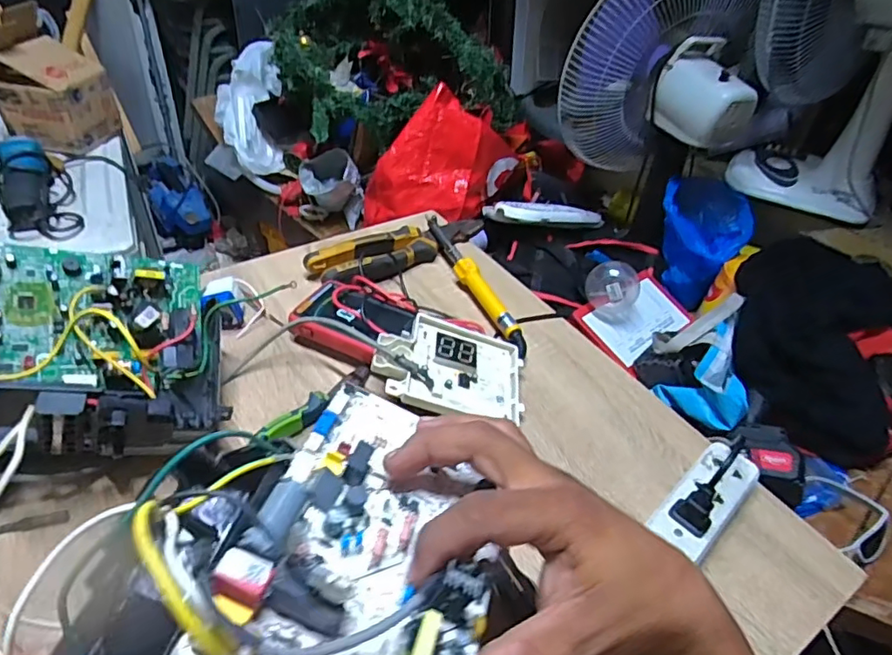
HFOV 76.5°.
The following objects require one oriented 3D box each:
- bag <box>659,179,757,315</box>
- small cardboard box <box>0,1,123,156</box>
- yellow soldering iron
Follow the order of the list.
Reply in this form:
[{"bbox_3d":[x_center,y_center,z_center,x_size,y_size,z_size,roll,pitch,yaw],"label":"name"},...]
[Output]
[{"bbox_3d":[0.499,-0.176,1.152,0.125,0.196,0.189,-14,45,-21],"label":"bag"},{"bbox_3d":[-0.811,-0.500,1.155,0.157,0.223,0.173,12,42,7],"label":"small cardboard box"},{"bbox_3d":[0.032,-0.053,0.632,0.025,0.024,0.239,-12,44,-19],"label":"yellow soldering iron"}]

